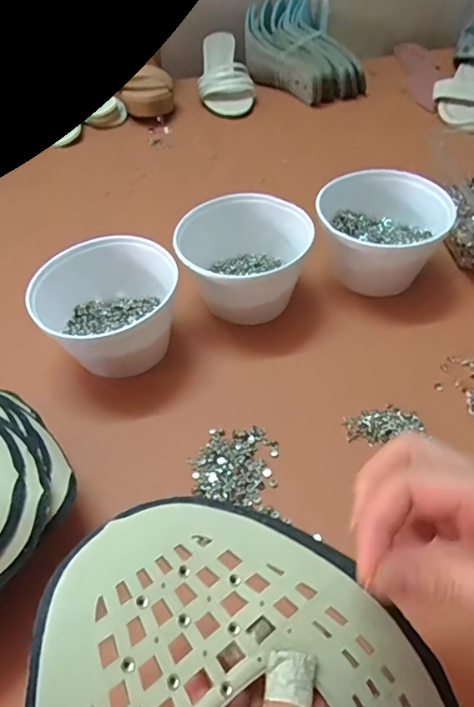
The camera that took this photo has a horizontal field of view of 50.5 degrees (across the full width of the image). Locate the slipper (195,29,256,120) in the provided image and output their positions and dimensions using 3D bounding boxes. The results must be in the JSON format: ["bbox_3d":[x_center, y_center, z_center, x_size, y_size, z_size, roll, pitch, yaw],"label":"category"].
[{"bbox_3d":[-0.021,-0.498,0.889,0.095,0.052,0.228,-4,49,1],"label":"slipper"}]

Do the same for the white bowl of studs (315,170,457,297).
[{"bbox_3d":[0.141,-0.116,0.519,0.129,0.083,0.129,-2,49,3],"label":"white bowl of studs"}]

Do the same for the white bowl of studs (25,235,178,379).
[{"bbox_3d":[-0.116,-0.042,0.474,0.110,0.095,0.105,-2,49,3],"label":"white bowl of studs"}]

